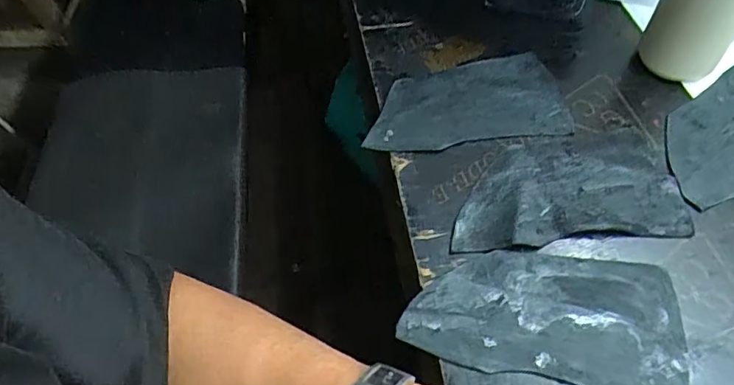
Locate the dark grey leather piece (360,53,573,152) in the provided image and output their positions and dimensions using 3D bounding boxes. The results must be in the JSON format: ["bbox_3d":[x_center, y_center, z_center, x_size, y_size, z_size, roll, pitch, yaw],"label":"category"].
[{"bbox_3d":[0.081,-0.075,0.445,0.163,0.007,0.085,-7,60,-4],"label":"dark grey leather piece"}]

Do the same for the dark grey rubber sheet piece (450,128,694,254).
[{"bbox_3d":[0.145,-0.006,0.396,0.167,0.004,0.094,-5,54,-1],"label":"dark grey rubber sheet piece"}]

